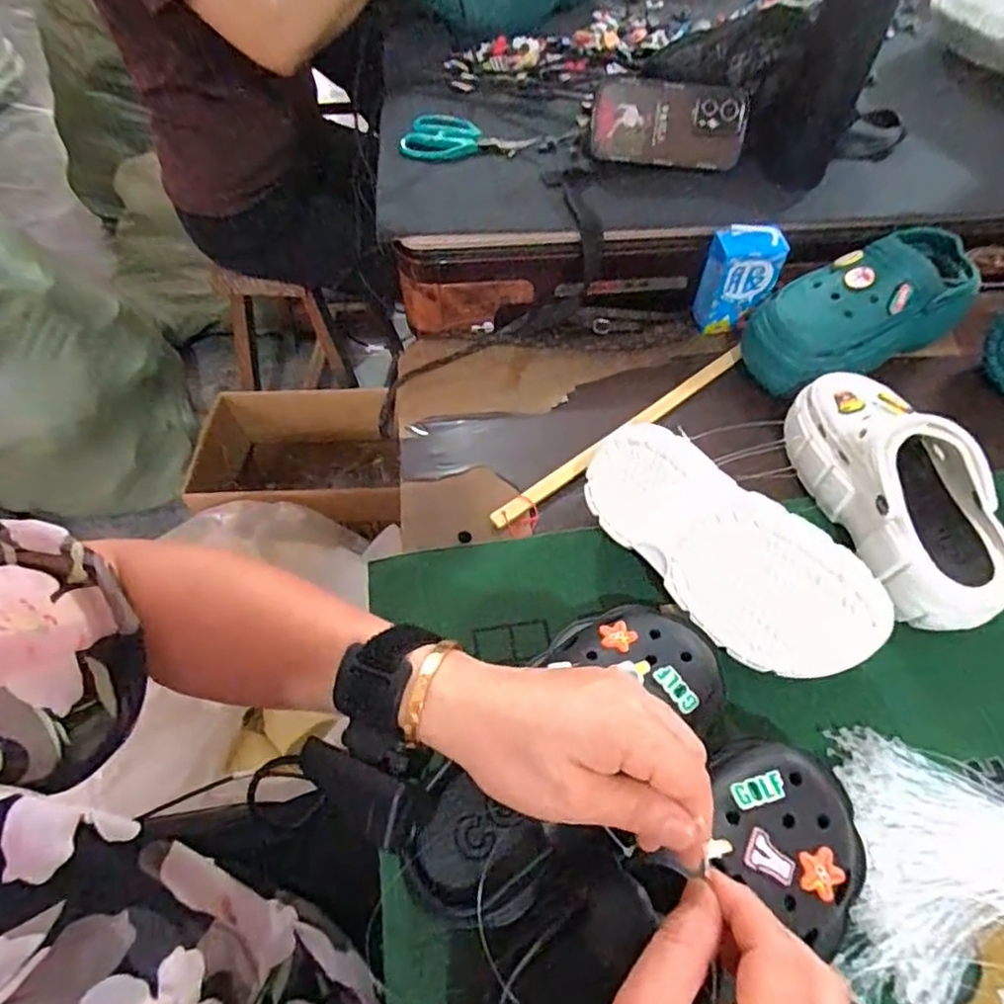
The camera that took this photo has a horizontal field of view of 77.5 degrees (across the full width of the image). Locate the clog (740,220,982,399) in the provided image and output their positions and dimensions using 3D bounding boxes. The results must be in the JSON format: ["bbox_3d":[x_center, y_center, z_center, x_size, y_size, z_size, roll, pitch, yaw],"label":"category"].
[{"bbox_3d":[0.360,-0.190,0.629,0.251,0.098,0.110,-24,56,-1],"label":"clog"}]

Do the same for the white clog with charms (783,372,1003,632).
[{"bbox_3d":[0.324,-0.014,0.513,0.091,0.113,0.230,-8,55,-5],"label":"white clog with charms"}]

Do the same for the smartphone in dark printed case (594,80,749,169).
[{"bbox_3d":[0.179,-0.405,0.674,0.161,0.078,0.015,1,23,-2],"label":"smartphone in dark printed case"}]

